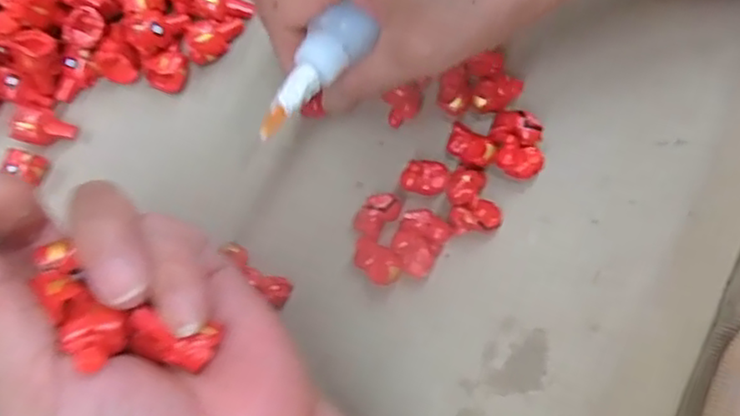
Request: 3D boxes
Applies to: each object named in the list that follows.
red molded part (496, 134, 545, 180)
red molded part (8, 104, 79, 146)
[{"bbox_3d":[0.061,-0.019,0.270,0.019,0.012,0.015,17,80,6],"label":"red molded part"},{"bbox_3d":[-0.140,-0.034,0.283,0.023,0.013,0.017,22,80,7],"label":"red molded part"}]

